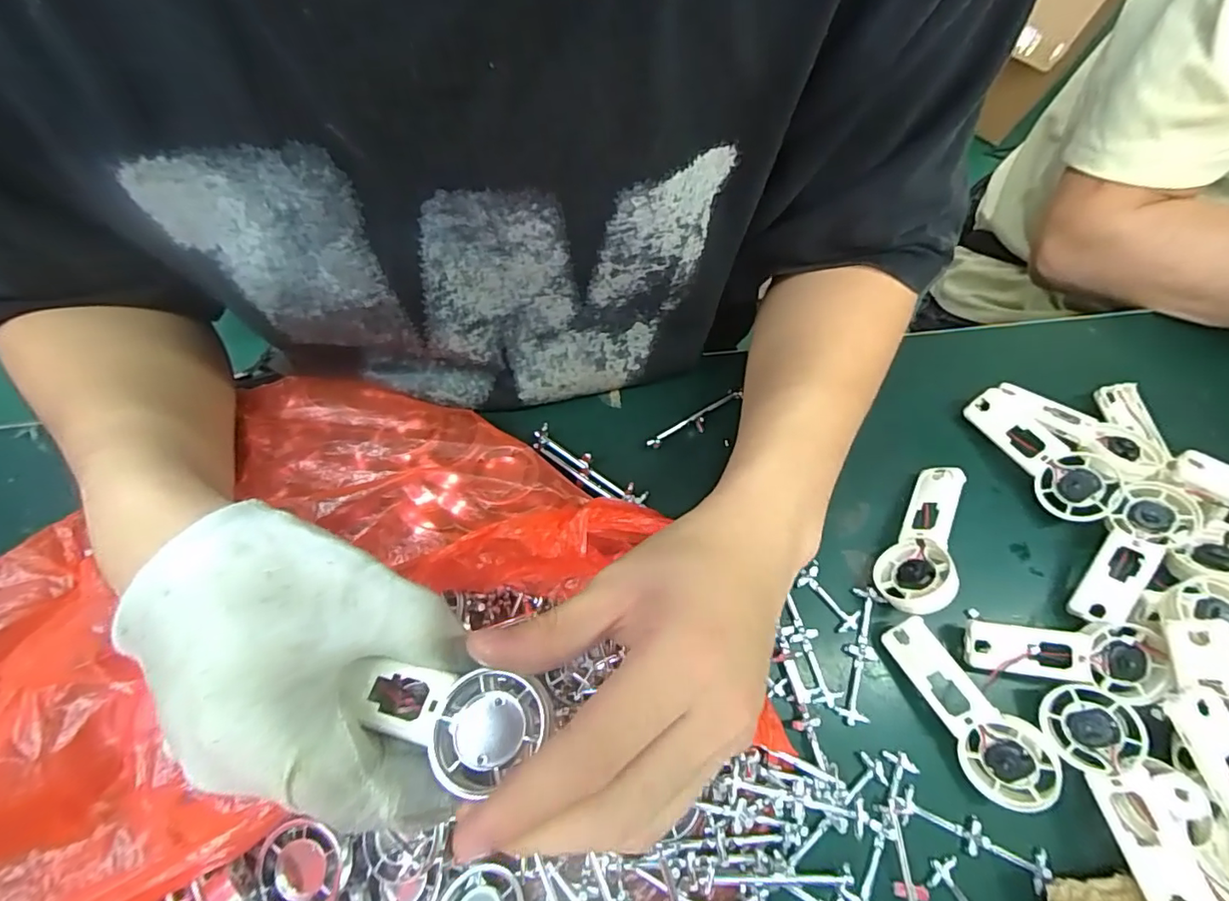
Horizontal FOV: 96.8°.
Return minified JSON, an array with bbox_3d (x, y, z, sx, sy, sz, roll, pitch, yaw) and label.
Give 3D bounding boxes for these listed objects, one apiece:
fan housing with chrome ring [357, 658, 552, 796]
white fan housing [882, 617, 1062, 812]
[{"bbox_3d":[-0.056,0.088,0.184,0.064,0.016,0.035,20,69,6],"label":"fan housing with chrome ring"},{"bbox_3d":[0.175,0.130,0.275,0.034,0.013,0.092,-44,66,23],"label":"white fan housing"}]

